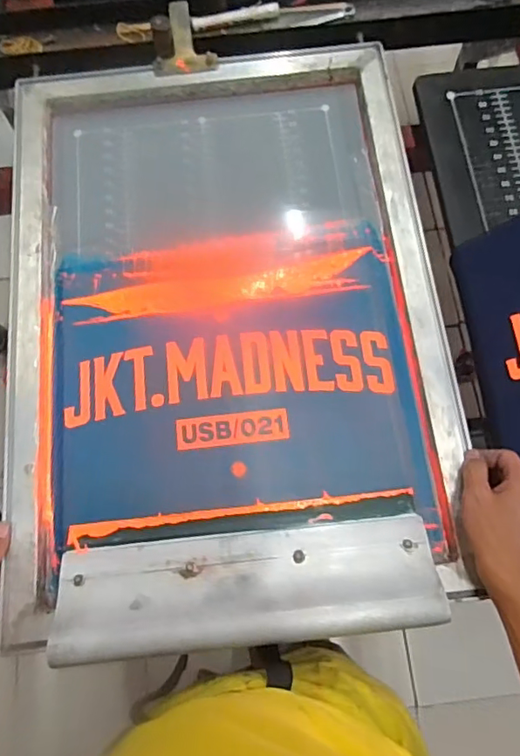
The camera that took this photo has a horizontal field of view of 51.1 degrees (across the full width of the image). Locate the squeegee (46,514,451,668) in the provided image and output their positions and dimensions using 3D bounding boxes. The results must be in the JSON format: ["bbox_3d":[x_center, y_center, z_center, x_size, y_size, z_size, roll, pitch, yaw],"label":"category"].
[{"bbox_3d":[-0.012,0.195,0.506,0.344,0.030,0.099,-6,52,-1],"label":"squeegee"}]

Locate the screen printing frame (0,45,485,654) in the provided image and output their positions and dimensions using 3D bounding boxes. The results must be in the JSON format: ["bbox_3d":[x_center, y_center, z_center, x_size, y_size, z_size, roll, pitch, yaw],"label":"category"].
[{"bbox_3d":[-0.044,-0.089,0.609,0.454,0.034,0.612,-6,73,-1],"label":"screen printing frame"}]

